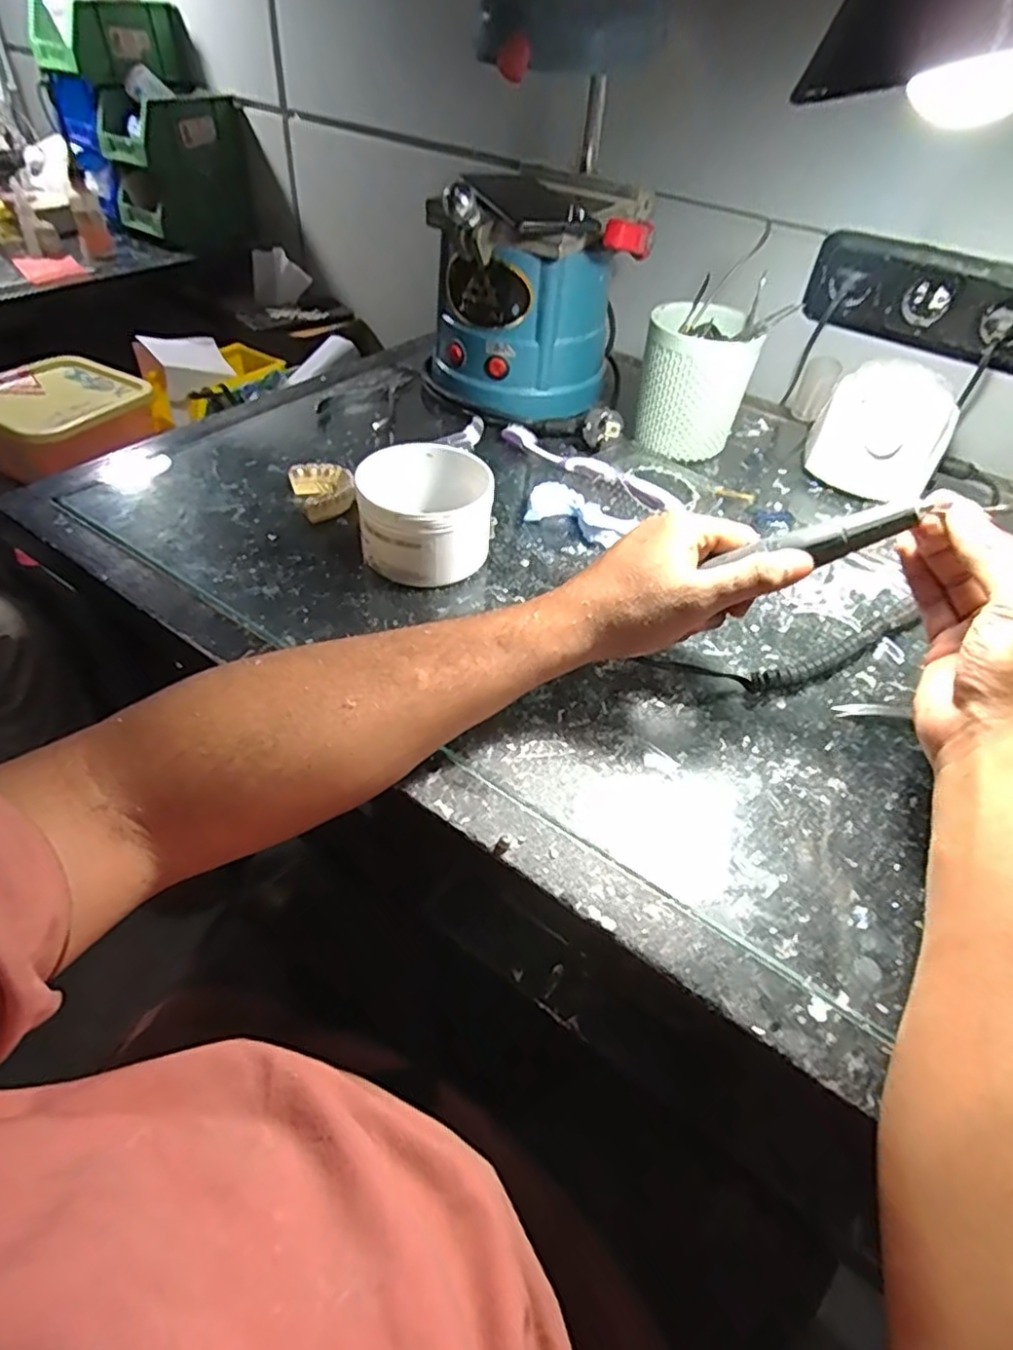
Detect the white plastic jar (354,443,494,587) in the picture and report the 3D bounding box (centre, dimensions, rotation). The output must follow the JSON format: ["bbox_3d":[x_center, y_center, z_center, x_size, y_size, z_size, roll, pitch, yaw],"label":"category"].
[{"bbox_3d":[-0.057,-0.114,0.476,0.089,0.063,0.095,-2,46,-7],"label":"white plastic jar"}]

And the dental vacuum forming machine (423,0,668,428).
[{"bbox_3d":[0.029,-0.400,0.605,0.182,0.290,0.222,15,47,9],"label":"dental vacuum forming machine"}]

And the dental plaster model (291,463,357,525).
[{"bbox_3d":[-0.143,-0.147,0.532,0.045,0.019,0.060,-17,50,-20],"label":"dental plaster model"}]

